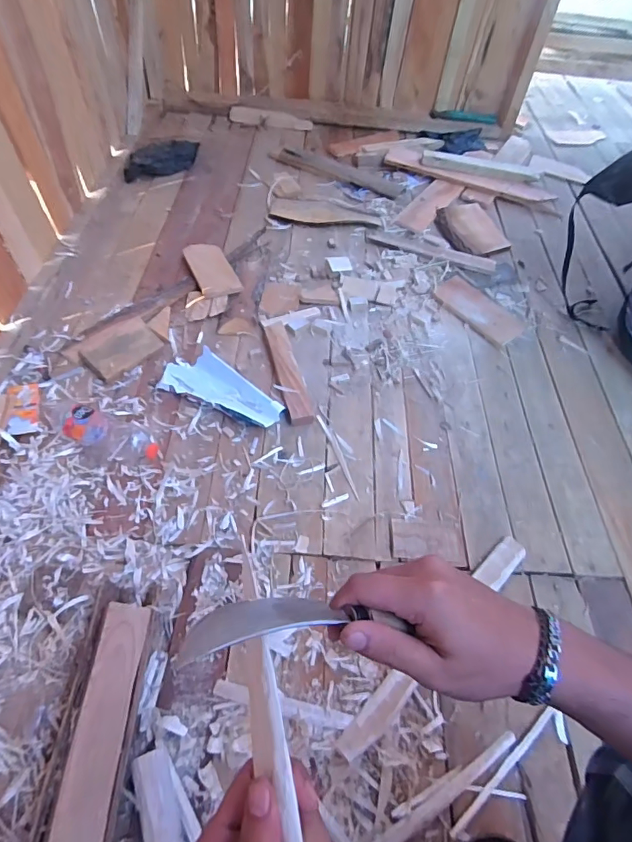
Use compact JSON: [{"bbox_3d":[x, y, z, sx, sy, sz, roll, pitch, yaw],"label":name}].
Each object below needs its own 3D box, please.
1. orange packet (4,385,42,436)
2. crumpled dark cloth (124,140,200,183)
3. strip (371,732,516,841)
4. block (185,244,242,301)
[{"bbox_3d":[-0.568,-0.026,0.929,0.055,0.007,0.121,-4,55,-28],"label":"orange packet"},{"bbox_3d":[-0.494,-0.850,1.541,0.267,0.079,0.080,-19,58,-20],"label":"crumpled dark cloth"},{"bbox_3d":[0.170,0.502,0.639,0.255,0.014,0.023,-22,59,-21],"label":"strip"},{"bbox_3d":[-0.266,-0.392,1.221,0.103,0.022,0.210,-16,57,-22],"label":"block"}]

